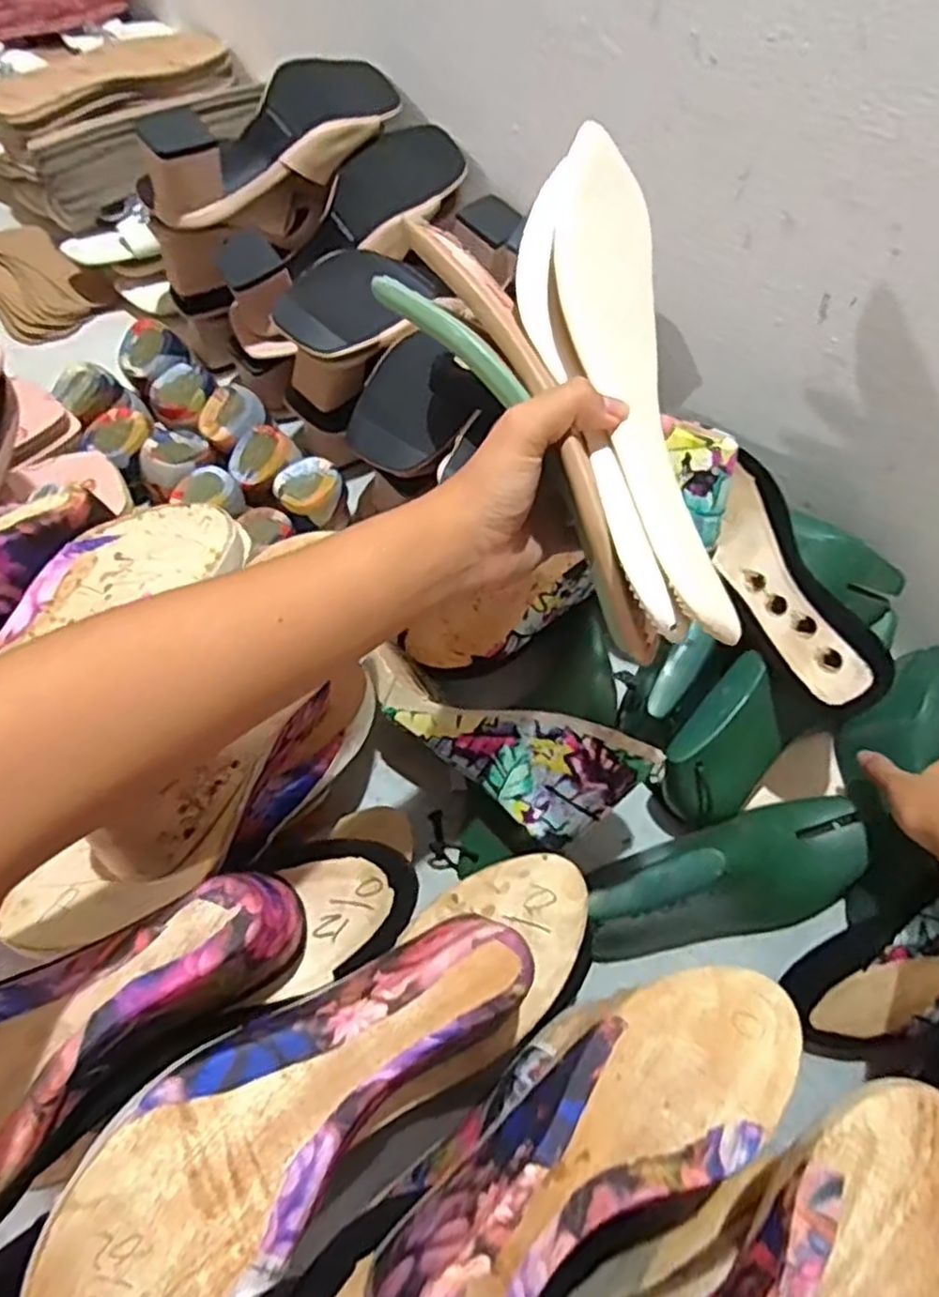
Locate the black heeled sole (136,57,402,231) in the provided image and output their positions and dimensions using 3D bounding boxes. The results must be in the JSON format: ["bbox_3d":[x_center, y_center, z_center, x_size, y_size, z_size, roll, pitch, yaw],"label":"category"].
[{"bbox_3d":[-0.155,-0.433,0.601,0.107,0.071,0.247,37,69,14],"label":"black heeled sole"}]

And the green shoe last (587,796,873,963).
[{"bbox_3d":[0.185,0.157,0.502,0.215,0.079,0.077,-12,66,-8],"label":"green shoe last"}]

